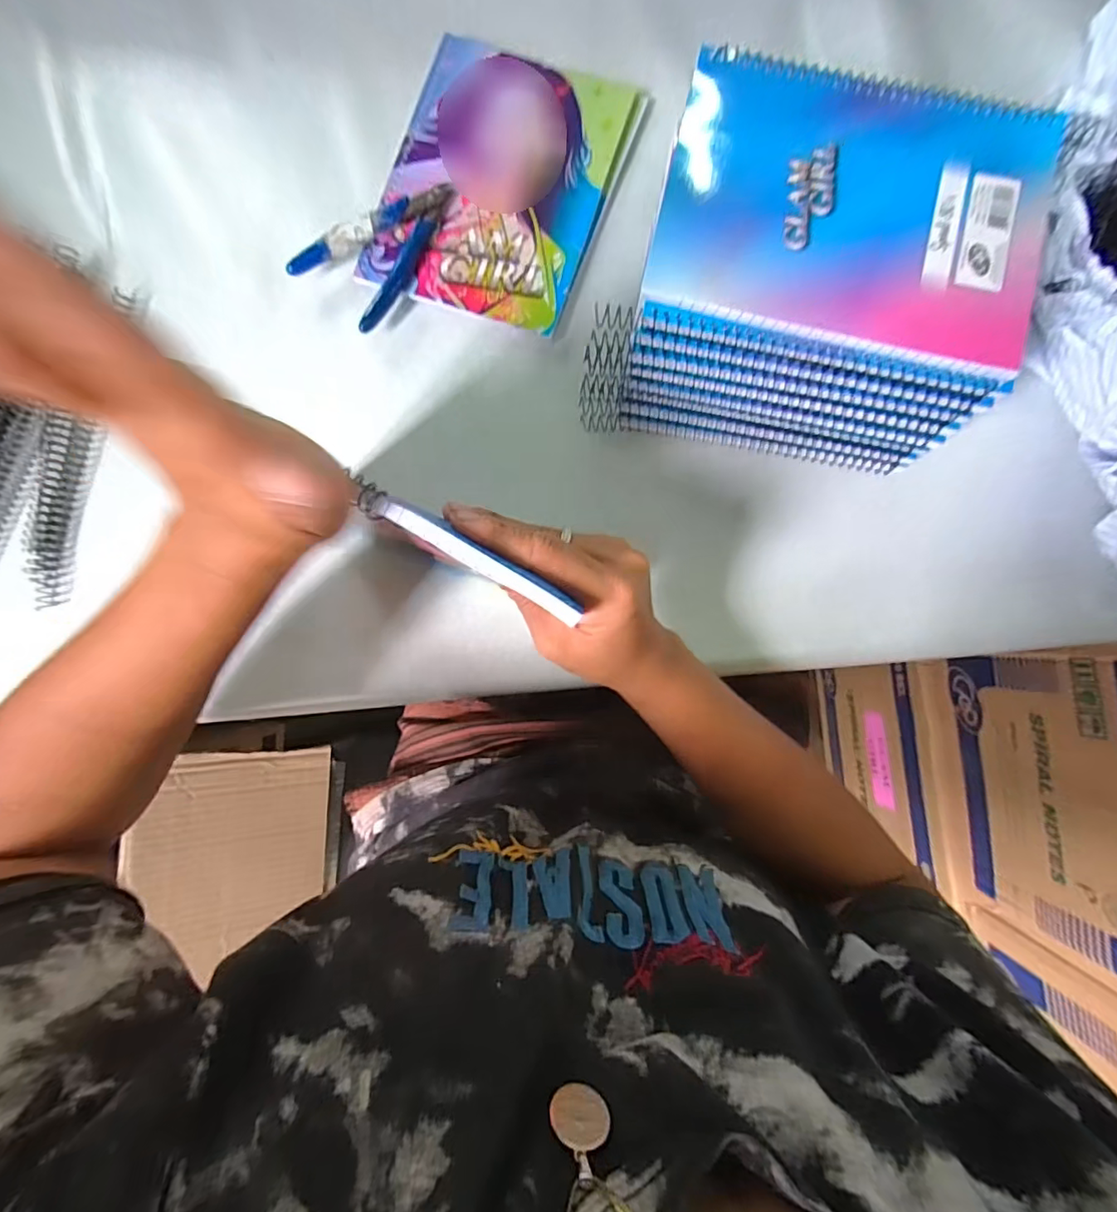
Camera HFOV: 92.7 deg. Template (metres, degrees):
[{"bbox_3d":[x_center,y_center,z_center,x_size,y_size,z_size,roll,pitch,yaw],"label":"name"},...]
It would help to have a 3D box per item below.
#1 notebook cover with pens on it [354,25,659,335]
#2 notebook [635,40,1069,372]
[{"bbox_3d":[-0.041,-0.299,0.375,0.148,0.021,0.193,19,86,1],"label":"notebook cover with pens on it"},{"bbox_3d":[0.155,-0.212,0.280,0.193,0.008,0.145,14,86,1],"label":"notebook"}]

